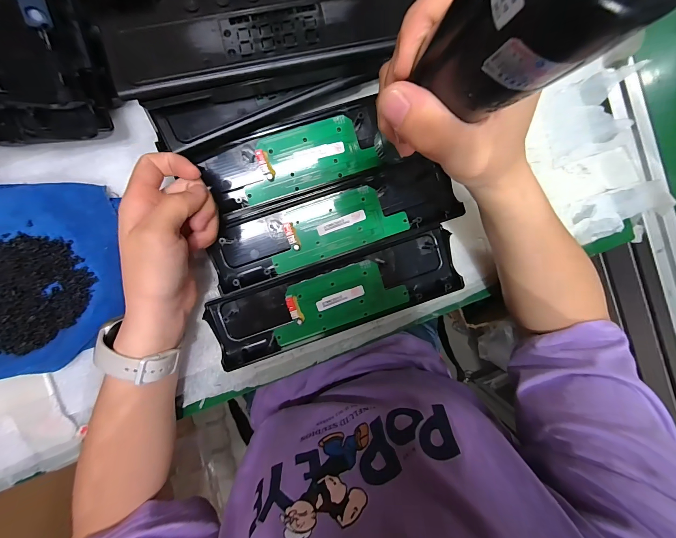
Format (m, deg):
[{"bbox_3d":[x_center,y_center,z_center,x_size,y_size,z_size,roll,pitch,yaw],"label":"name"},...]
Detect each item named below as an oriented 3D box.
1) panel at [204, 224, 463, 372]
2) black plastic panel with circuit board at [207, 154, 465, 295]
[{"bbox_3d":[0.001,0.029,0.299,0.244,0.021,0.071,-19,95,-4],"label":"panel"},{"bbox_3d":[-0.004,-0.046,0.290,0.237,0.013,0.070,-19,95,-4],"label":"black plastic panel with circuit board"}]

